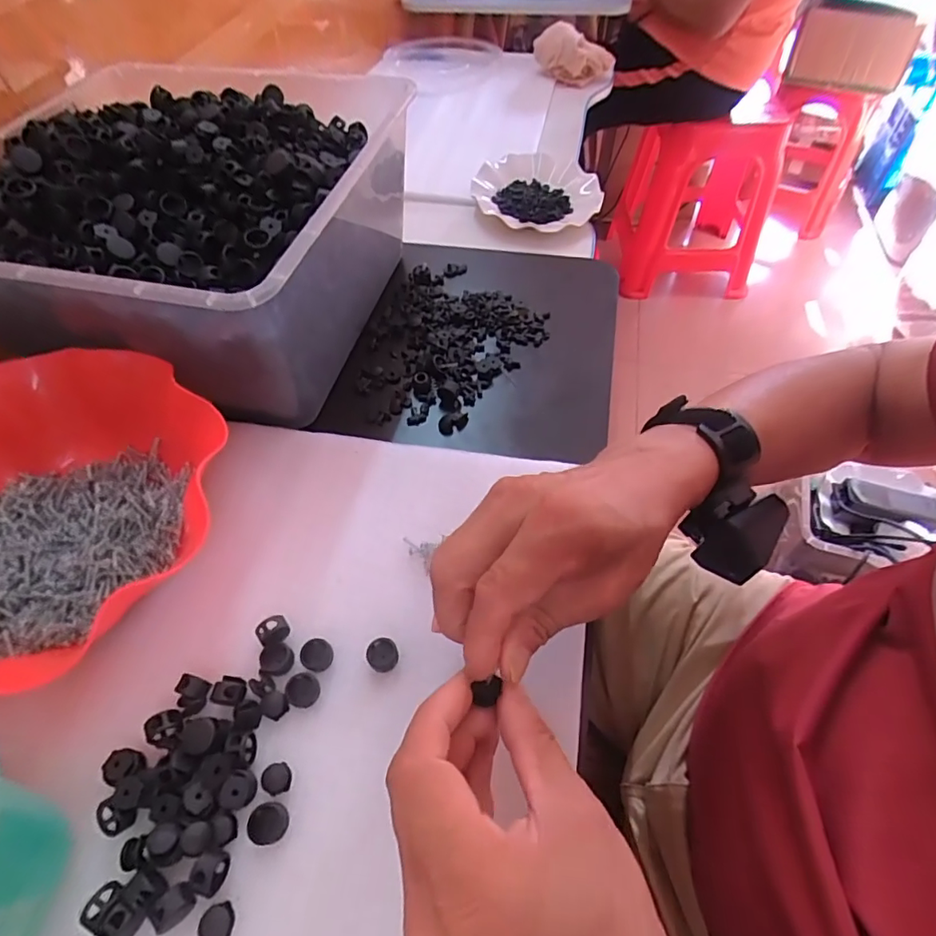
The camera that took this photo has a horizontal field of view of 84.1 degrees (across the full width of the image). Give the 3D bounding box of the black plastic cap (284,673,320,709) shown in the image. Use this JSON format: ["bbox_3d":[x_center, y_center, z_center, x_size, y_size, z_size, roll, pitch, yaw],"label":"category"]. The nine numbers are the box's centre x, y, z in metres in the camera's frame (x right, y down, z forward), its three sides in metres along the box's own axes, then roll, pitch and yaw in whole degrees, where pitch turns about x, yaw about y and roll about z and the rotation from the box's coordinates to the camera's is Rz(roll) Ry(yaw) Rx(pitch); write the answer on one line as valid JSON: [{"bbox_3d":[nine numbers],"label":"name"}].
[{"bbox_3d":[-0.090,0.122,0.284,0.017,0.007,0.017,-1,55,1],"label":"black plastic cap"}]

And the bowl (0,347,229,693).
[{"bbox_3d":[-0.268,0.021,0.315,0.203,0.063,0.196,-1,55,1],"label":"bowl"}]

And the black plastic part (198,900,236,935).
[{"bbox_3d":[-0.111,0.202,0.231,0.013,0.008,0.014,-1,55,1],"label":"black plastic part"}]

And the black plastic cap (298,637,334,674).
[{"bbox_3d":[-0.085,0.106,0.293,0.017,0.010,0.017,-1,55,1],"label":"black plastic cap"}]

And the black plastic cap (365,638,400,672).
[{"bbox_3d":[-0.048,0.106,0.293,0.018,0.010,0.017,-1,55,1],"label":"black plastic cap"}]

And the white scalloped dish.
[{"bbox_3d":[0.097,-0.405,0.754,0.191,0.034,0.176,-1,55,1],"label":"white scalloped dish"}]

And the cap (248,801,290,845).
[{"bbox_3d":[-0.096,0.171,0.250,0.018,0.005,0.017,-1,55,1],"label":"cap"}]

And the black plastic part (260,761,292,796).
[{"bbox_3d":[-0.096,0.156,0.261,0.013,0.005,0.014,-1,55,1],"label":"black plastic part"}]

